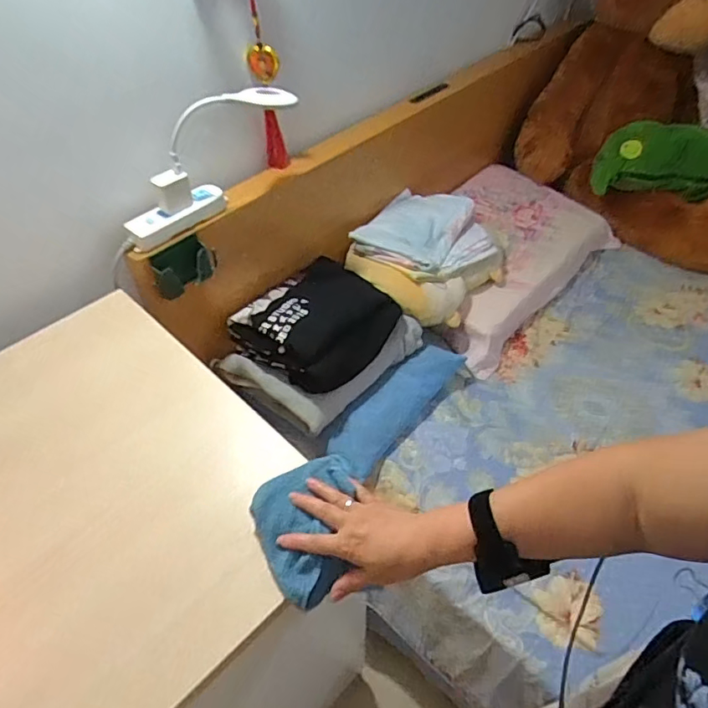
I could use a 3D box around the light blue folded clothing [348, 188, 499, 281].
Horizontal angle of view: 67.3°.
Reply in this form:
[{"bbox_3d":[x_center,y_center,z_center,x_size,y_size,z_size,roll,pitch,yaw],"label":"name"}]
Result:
[{"bbox_3d":[0.158,-0.268,1.209,0.260,0.091,0.269,29,52,30],"label":"light blue folded clothing"}]

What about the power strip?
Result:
[{"bbox_3d":[-0.301,-0.237,0.907,0.060,0.035,0.185,29,52,30],"label":"power strip"}]

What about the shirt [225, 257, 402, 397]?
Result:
[{"bbox_3d":[-0.066,-0.065,1.059,0.285,0.126,0.232,-35,51,-30],"label":"shirt"}]

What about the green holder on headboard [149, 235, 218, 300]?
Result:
[{"bbox_3d":[-0.282,-0.149,0.893,0.022,0.090,0.109,33,54,32],"label":"green holder on headboard"}]

